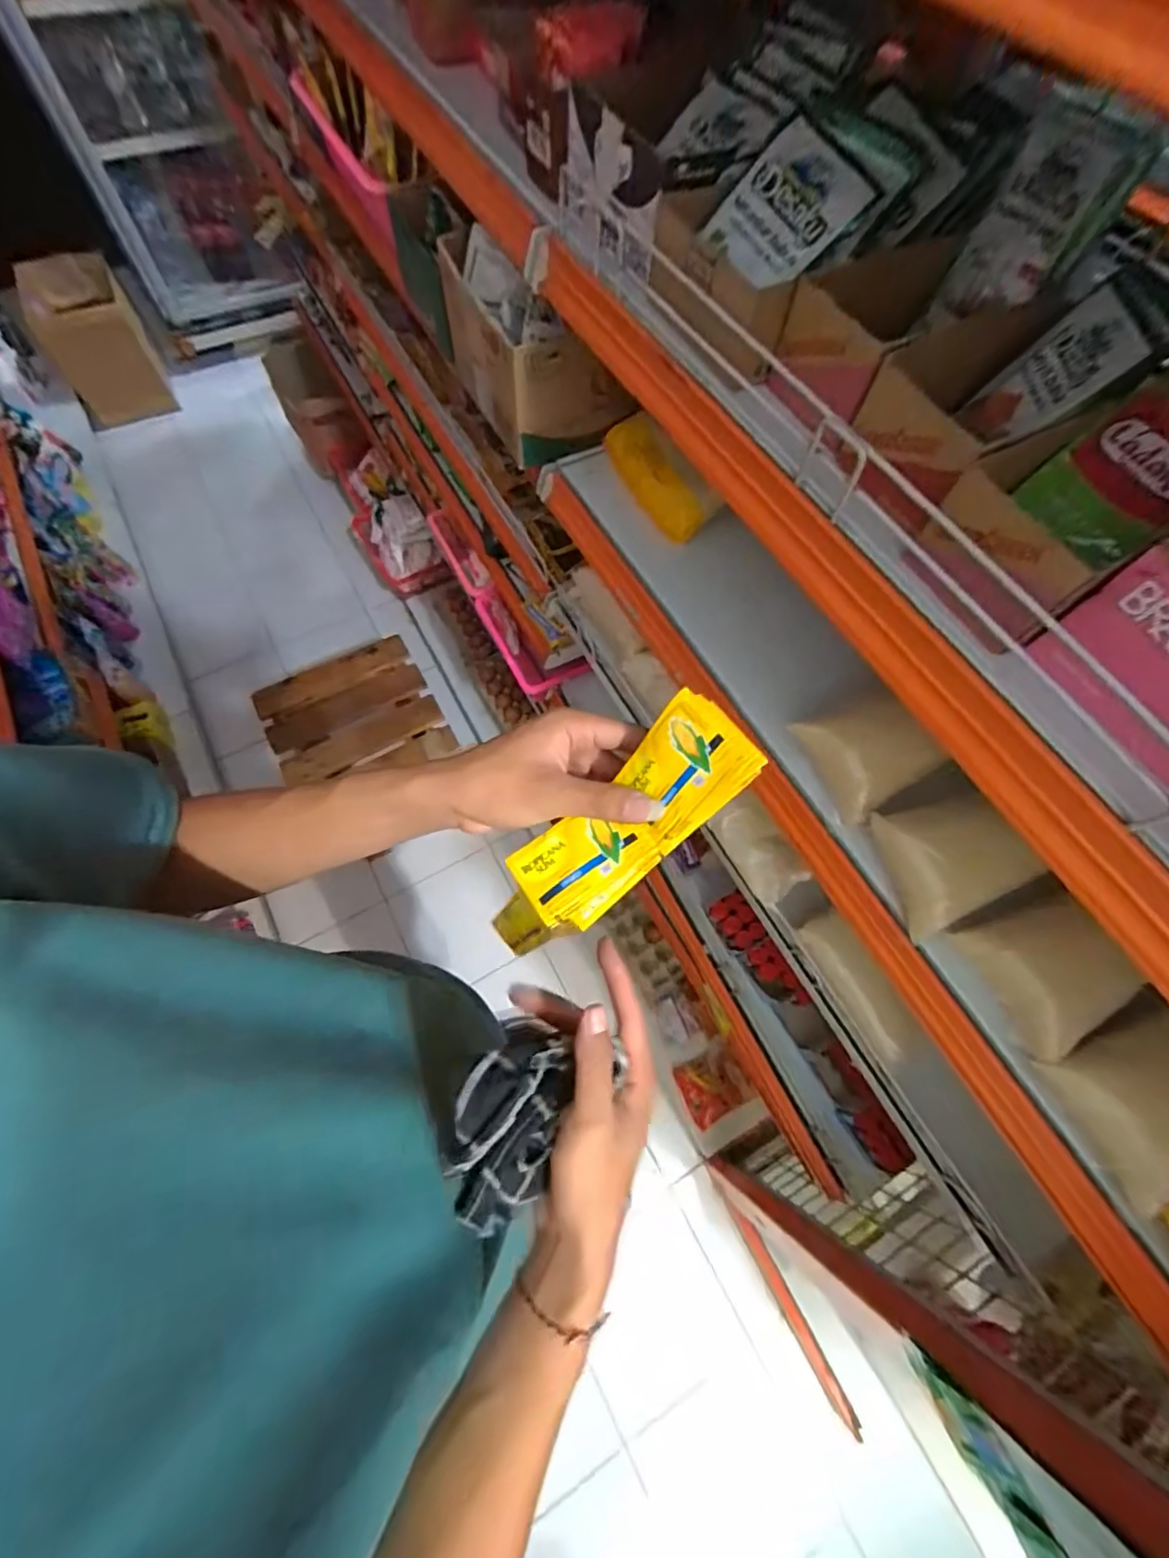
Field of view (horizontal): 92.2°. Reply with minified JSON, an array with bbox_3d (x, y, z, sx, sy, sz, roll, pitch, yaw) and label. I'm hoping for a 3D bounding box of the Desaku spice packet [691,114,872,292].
[{"bbox_3d":[0.117,-0.335,0.335,0.074,0.068,0.010,56,34,9],"label":"Desaku spice packet"}]

